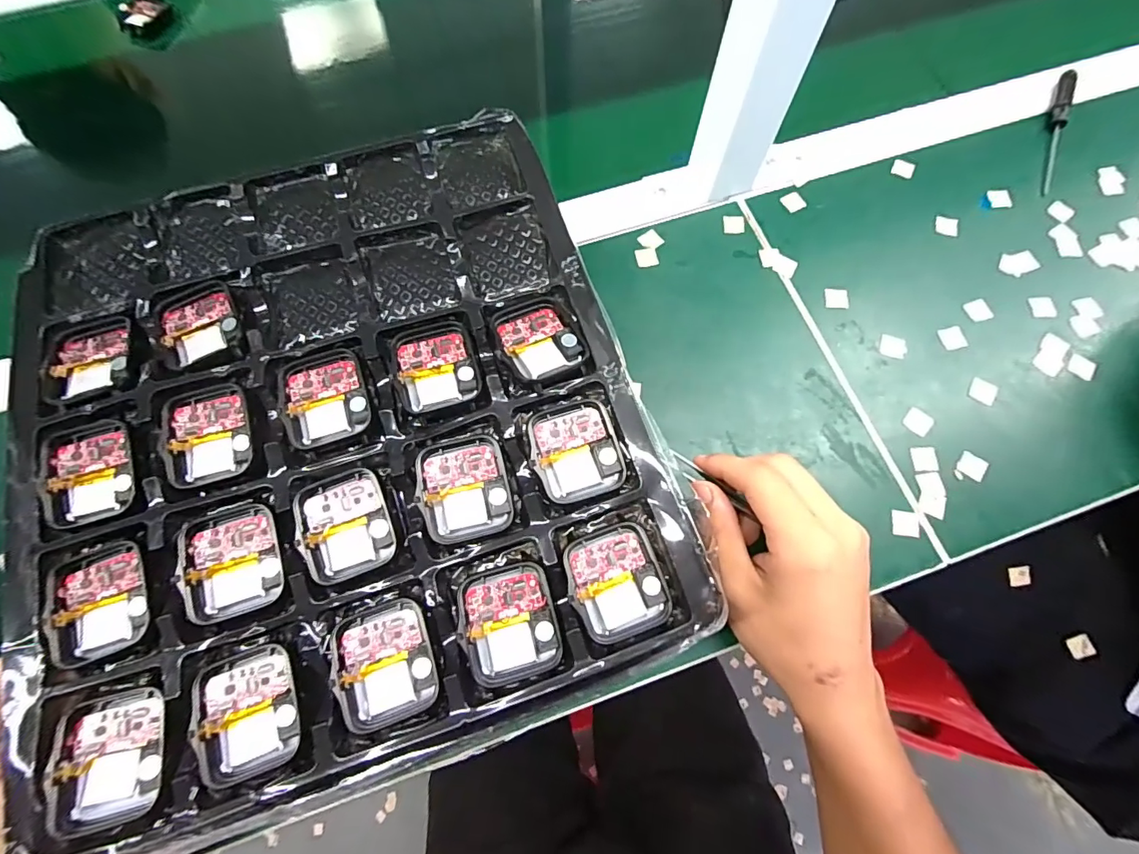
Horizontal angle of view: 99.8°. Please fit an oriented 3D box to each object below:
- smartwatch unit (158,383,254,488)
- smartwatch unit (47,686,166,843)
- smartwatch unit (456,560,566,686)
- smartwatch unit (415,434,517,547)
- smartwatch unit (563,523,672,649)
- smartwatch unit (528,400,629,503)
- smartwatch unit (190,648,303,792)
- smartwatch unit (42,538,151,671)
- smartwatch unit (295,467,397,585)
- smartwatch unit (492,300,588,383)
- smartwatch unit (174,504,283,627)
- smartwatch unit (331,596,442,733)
[{"bbox_3d":[-0.159,0.003,0.211,0.037,0.008,0.042,-15,71,-5],"label":"smartwatch unit"},{"bbox_3d":[-0.166,0.122,0.176,0.034,0.012,0.043,-13,71,-4],"label":"smartwatch unit"},{"bbox_3d":[-0.024,0.079,0.193,0.037,0.009,0.043,-13,71,-4],"label":"smartwatch unit"},{"bbox_3d":[-0.045,0.026,0.206,0.037,0.010,0.042,-14,71,-4],"label":"smartwatch unit"},{"bbox_3d":[0.019,0.064,0.197,0.037,0.006,0.043,-18,71,-6],"label":"smartwatch unit"},{"bbox_3d":[0.002,0.010,0.211,0.037,0.006,0.042,-16,71,-5],"label":"smartwatch unit"},{"bbox_3d":[-0.120,0.107,0.179,0.034,0.007,0.043,-18,71,-6],"label":"smartwatch unit"},{"bbox_3d":[-0.187,0.070,0.193,0.037,0.010,0.043,-18,71,-6],"label":"smartwatch unit"},{"bbox_3d":[-0.094,0.041,0.202,0.035,0.010,0.043,-18,71,-6],"label":"smartwatch unit"},{"bbox_3d":[-0.014,-0.042,0.225,0.036,0.006,0.042,-22,72,-7],"label":"smartwatch unit"},{"bbox_3d":[-0.137,0.055,0.196,0.037,0.009,0.043,-15,71,-5],"label":"smartwatch unit"},{"bbox_3d":[-0.072,0.092,0.189,0.035,0.008,0.044,-16,71,-5],"label":"smartwatch unit"}]

